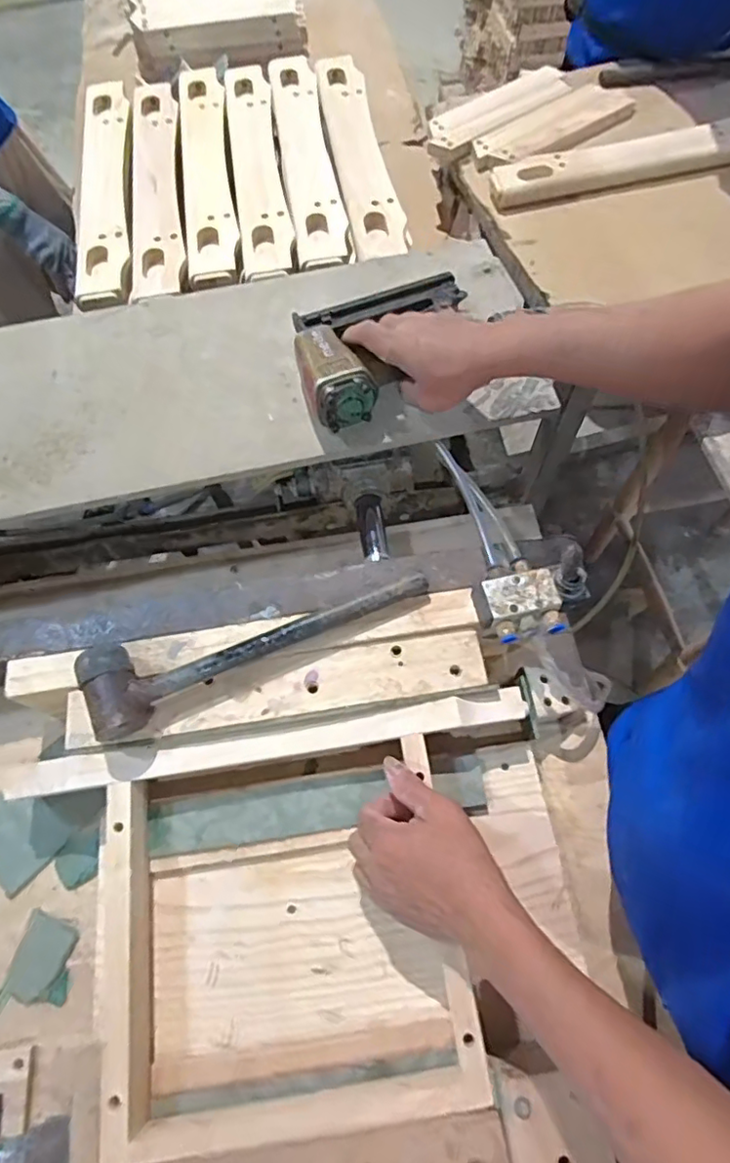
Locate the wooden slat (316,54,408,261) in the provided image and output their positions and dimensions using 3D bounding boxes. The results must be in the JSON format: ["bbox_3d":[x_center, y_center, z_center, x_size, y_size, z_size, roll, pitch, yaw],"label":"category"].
[{"bbox_3d":[-0.009,-0.637,0.851,0.076,0.033,0.457,-10,65,-2],"label":"wooden slat"}]

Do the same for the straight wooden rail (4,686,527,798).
[{"bbox_3d":[-0.087,0.150,0.536,0.477,0.022,0.030,-9,65,-1],"label":"straight wooden rail"}]

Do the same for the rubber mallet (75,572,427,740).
[{"bbox_3d":[-0.094,0.049,0.547,0.335,0.053,0.076,-22,66,-7],"label":"rubber mallet"}]

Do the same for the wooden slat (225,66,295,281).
[{"bbox_3d":[-0.158,-0.615,0.844,0.067,0.025,0.483,-9,65,-1],"label":"wooden slat"}]

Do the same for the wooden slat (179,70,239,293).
[{"bbox_3d":[-0.232,-0.609,0.842,0.067,0.026,0.480,-9,65,-1],"label":"wooden slat"}]

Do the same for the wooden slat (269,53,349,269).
[{"bbox_3d":[-0.088,-0.637,0.851,0.071,0.022,0.486,-9,65,-1],"label":"wooden slat"}]

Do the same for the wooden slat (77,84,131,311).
[{"bbox_3d":[-0.385,-0.585,0.844,0.074,0.024,0.508,-9,65,-1],"label":"wooden slat"}]

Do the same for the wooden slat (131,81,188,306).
[{"bbox_3d":[-0.304,-0.588,0.839,0.069,0.020,0.486,-9,65,-1],"label":"wooden slat"}]

